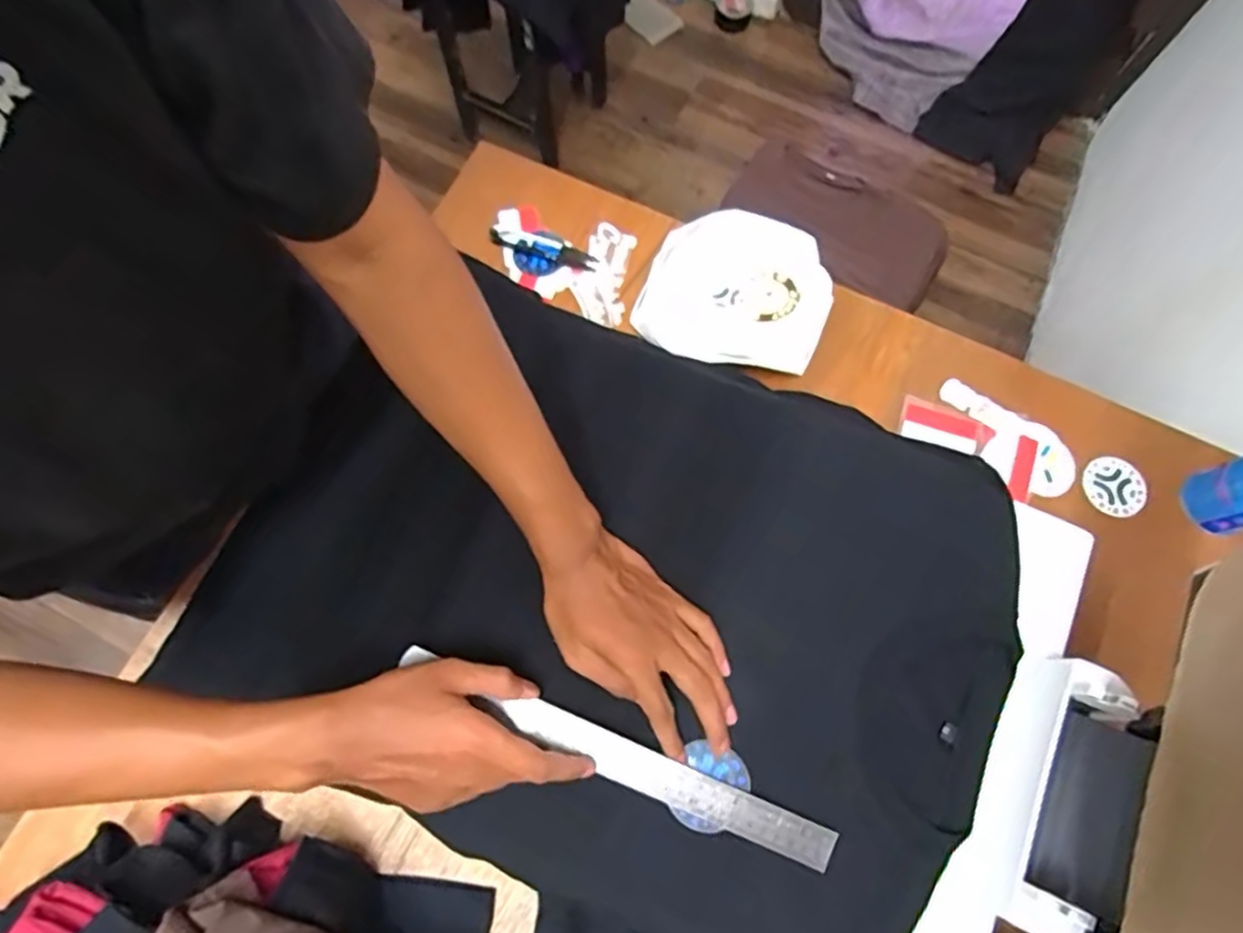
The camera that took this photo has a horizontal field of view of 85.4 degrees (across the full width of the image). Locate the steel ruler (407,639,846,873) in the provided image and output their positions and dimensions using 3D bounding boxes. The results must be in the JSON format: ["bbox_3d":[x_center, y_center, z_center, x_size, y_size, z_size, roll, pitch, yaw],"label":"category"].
[{"bbox_3d":[-0.006,0.205,0.476,0.325,0.004,0.027,23,79,3],"label":"steel ruler"}]

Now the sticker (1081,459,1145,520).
[{"bbox_3d":[0.488,0.021,0.667,0.059,0.009,0.058,0,73,-1],"label":"sticker"}]

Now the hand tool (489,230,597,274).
[{"bbox_3d":[-0.084,-0.235,0.727,0.117,0.009,0.026,16,73,4],"label":"hand tool"}]

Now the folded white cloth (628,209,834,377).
[{"bbox_3d":[0.118,-0.174,0.698,0.185,0.051,0.170,22,74,5],"label":"folded white cloth"}]

